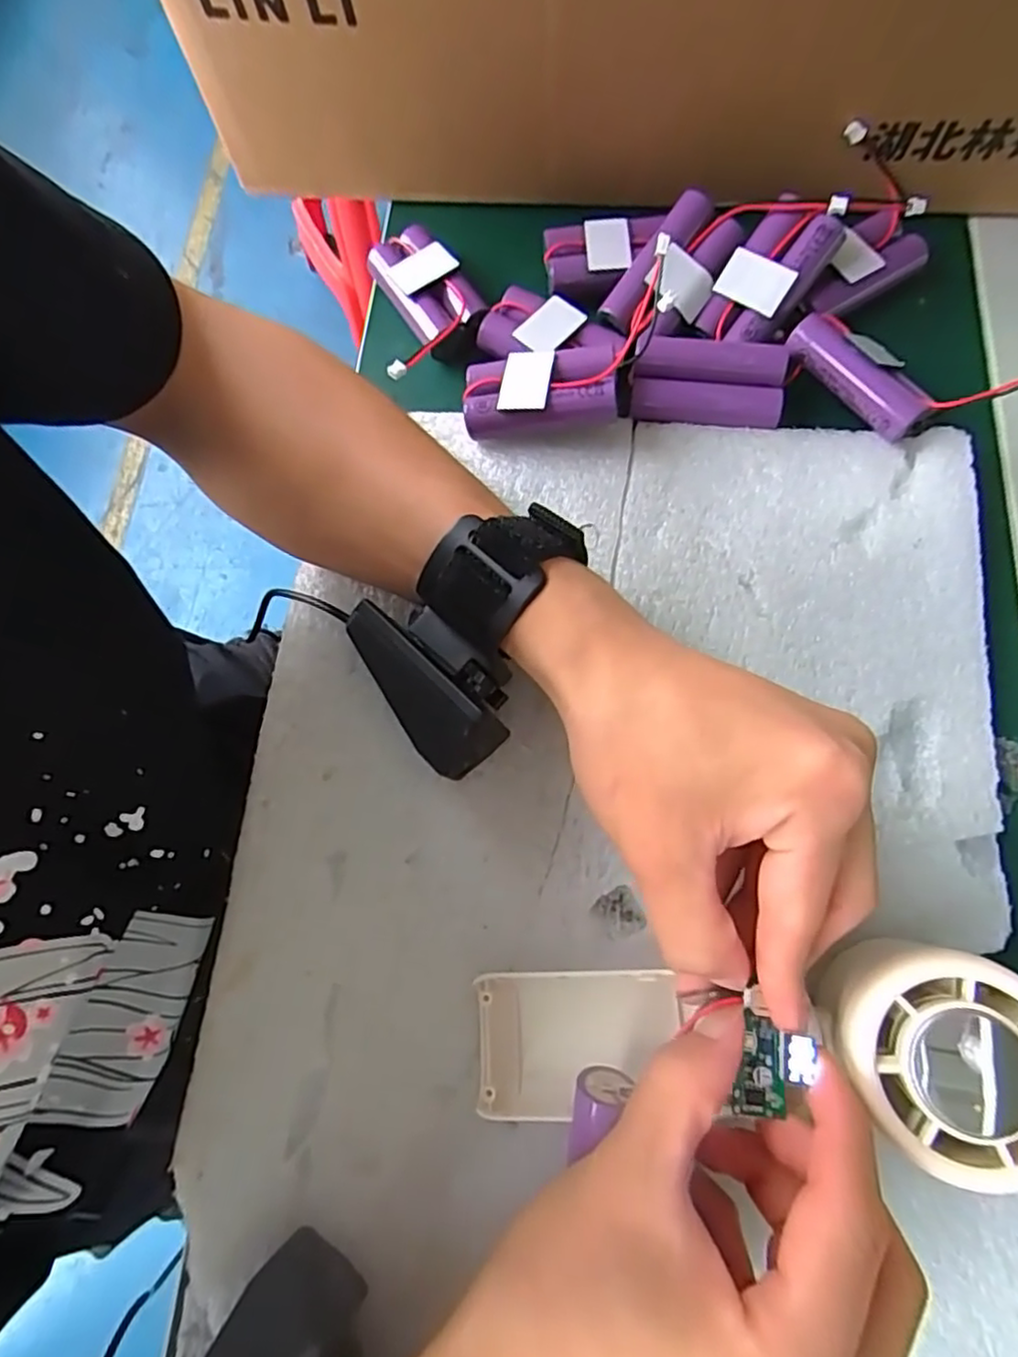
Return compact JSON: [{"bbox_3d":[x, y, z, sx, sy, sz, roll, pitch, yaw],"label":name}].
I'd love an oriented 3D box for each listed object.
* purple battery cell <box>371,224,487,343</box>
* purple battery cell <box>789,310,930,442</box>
[{"bbox_3d":[-0.041,-0.192,0.325,0.033,0.019,0.058,-31,75,-7],"label":"purple battery cell"},{"bbox_3d":[0.149,-0.131,0.289,0.019,0.014,0.064,-42,77,-10],"label":"purple battery cell"}]

